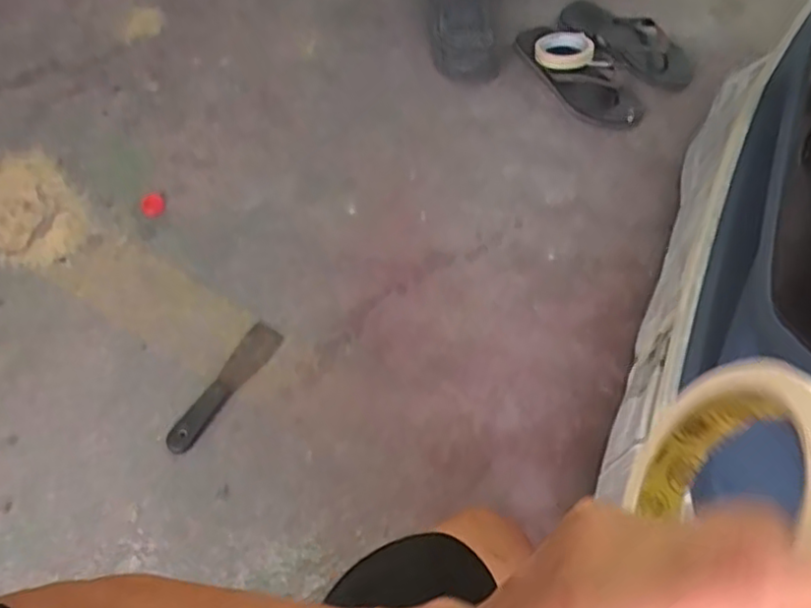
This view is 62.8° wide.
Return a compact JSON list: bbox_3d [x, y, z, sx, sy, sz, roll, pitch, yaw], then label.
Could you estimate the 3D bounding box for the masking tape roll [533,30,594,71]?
[{"bbox_3d":[0.270,-0.428,1.130,0.097,0.024,0.097,-1,60,2],"label":"masking tape roll"}]

